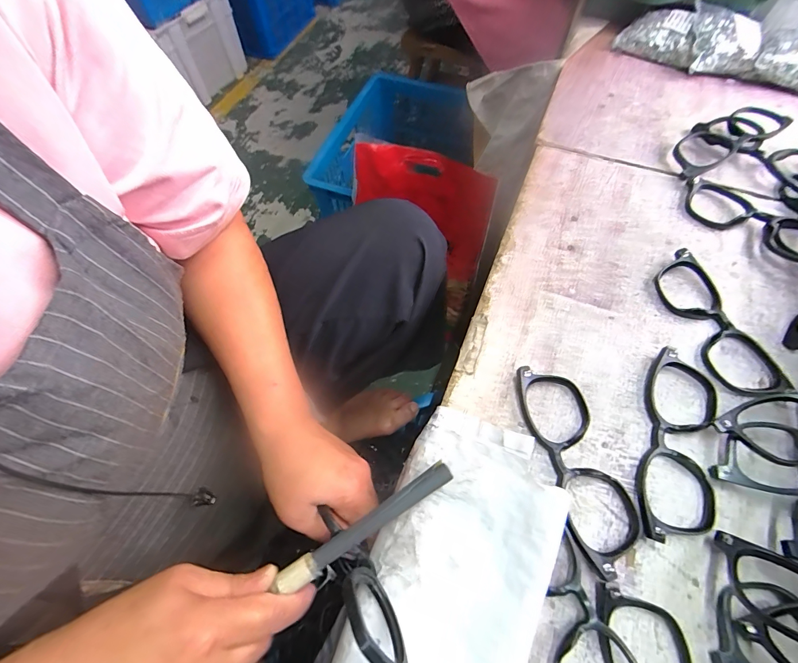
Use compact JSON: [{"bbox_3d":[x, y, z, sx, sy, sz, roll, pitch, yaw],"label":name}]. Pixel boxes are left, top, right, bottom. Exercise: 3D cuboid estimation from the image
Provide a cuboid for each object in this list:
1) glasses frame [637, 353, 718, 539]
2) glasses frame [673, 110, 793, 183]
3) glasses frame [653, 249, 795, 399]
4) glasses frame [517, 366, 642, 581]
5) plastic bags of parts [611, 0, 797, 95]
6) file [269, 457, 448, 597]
[{"bbox_3d":[0.206,0.081,0.266,0.051,0.012,0.140,20,65,11],"label":"glasses frame"},{"bbox_3d":[0.344,-0.202,0.393,0.139,0.023,0.049,-25,65,-11],"label":"glasses frame"},{"bbox_3d":[0.264,-0.010,0.306,0.056,0.016,0.135,-14,63,-6],"label":"glasses frame"},{"bbox_3d":[0.129,0.089,0.264,0.054,0.013,0.138,-10,63,-4],"label":"glasses frame"},{"bbox_3d":[0.404,-0.349,0.455,0.246,0.044,0.073,31,68,16],"label":"plastic bags of parts"},{"bbox_3d":[-0.019,0.125,0.241,0.123,0.006,0.014,-30,66,-14],"label":"file"}]

